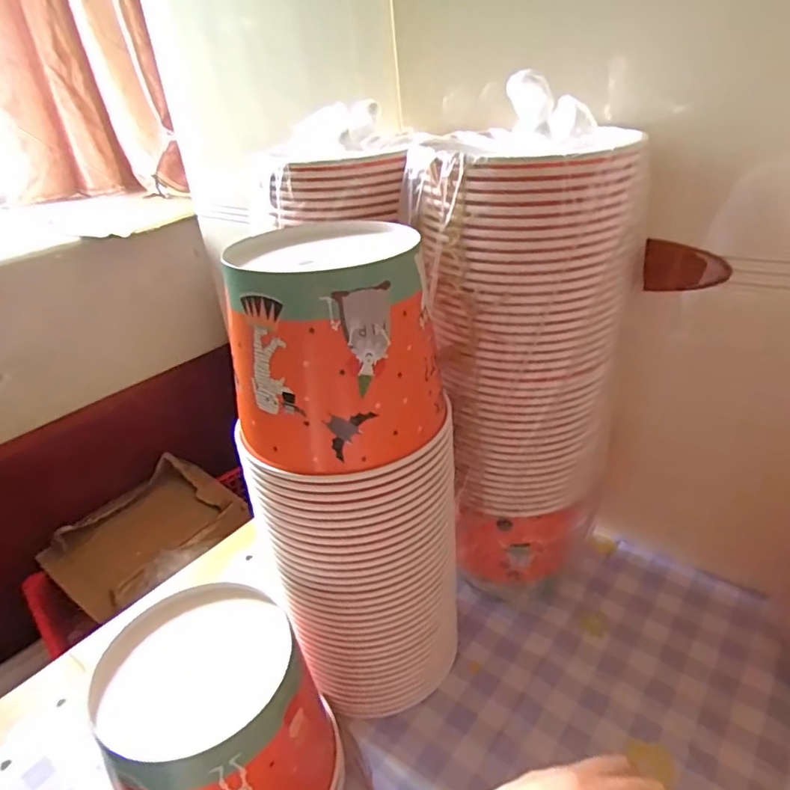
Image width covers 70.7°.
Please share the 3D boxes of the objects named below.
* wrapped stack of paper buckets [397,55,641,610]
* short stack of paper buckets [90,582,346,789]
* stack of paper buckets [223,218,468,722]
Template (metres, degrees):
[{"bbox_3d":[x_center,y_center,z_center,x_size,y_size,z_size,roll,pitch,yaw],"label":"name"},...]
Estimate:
[{"bbox_3d":[0.108,-0.016,0.489,0.138,0.403,0.139,-24,35,-28],"label":"wrapped stack of paper buckets"},{"bbox_3d":[-0.116,0.242,0.396,0.136,0.150,0.136,-18,32,-20],"label":"short stack of paper buckets"},{"bbox_3d":[-0.029,0.075,0.448,0.148,0.383,0.151,-2,30,6],"label":"stack of paper buckets"}]

